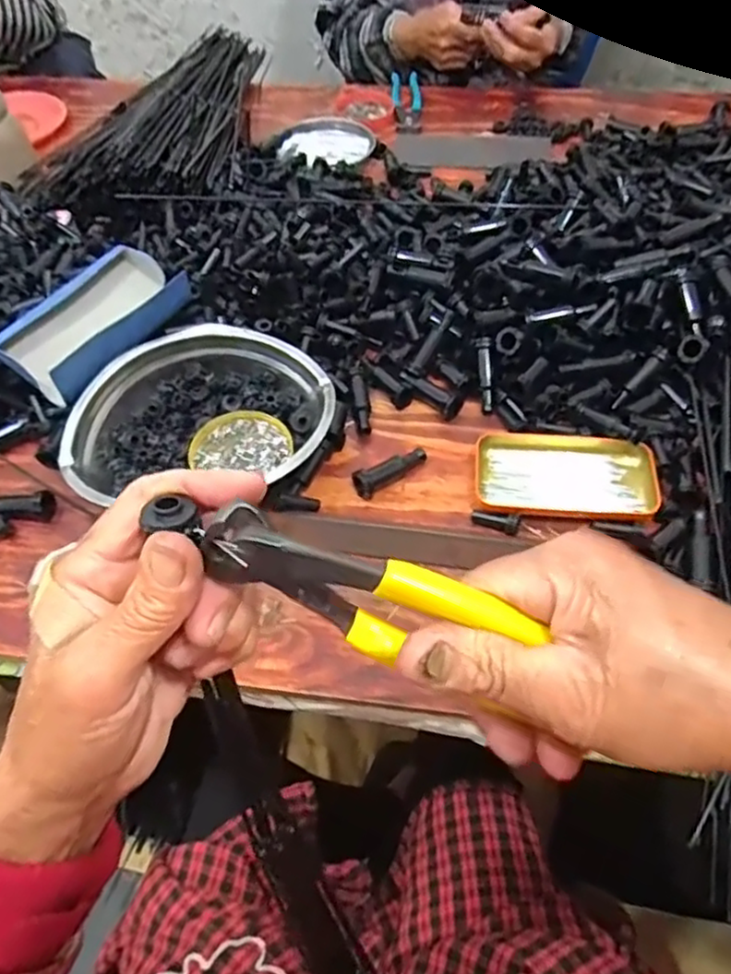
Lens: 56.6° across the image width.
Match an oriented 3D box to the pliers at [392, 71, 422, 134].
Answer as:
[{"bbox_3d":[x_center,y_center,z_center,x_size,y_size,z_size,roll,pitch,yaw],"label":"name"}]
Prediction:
[{"bbox_3d":[0.060,-0.545,0.960,0.038,0.012,0.161,-2,54,1],"label":"pliers"}]

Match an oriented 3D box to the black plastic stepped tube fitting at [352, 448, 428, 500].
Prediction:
[{"bbox_3d":[0.021,-0.016,0.573,0.070,0.021,0.021,-32,59,-19],"label":"black plastic stepped tube fitting"}]

